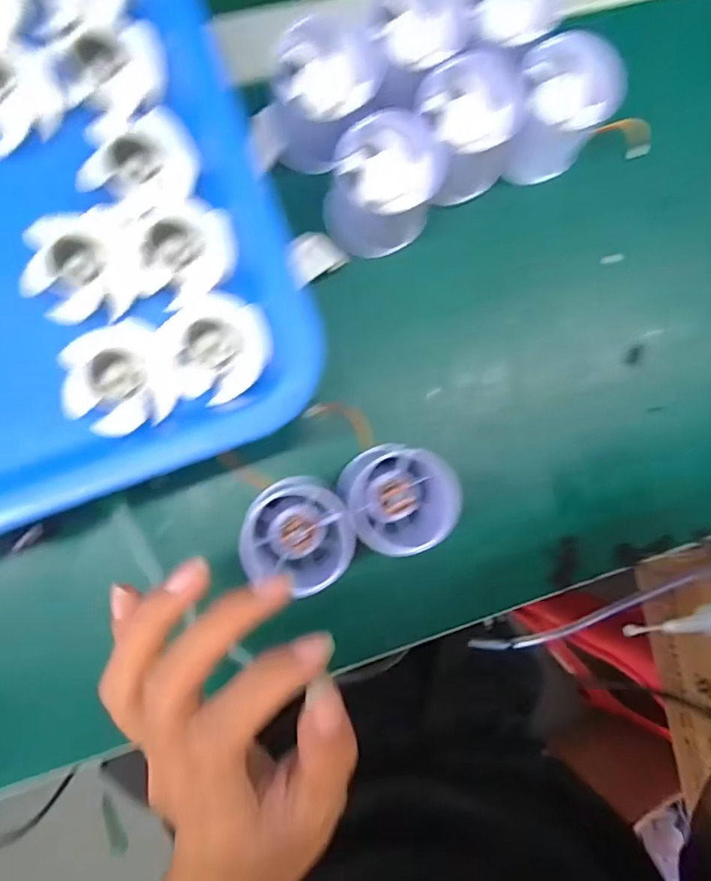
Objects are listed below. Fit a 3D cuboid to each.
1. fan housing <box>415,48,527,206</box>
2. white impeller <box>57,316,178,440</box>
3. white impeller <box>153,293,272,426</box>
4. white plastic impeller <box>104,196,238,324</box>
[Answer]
[{"bbox_3d":[0.058,-0.173,0.292,0.057,0.052,0.056,-35,91,-7],"label":"fan housing"},{"bbox_3d":[-0.099,-0.026,0.215,0.043,0.010,0.043,0,87,-6],"label":"white impeller"},{"bbox_3d":[-0.061,-0.037,0.221,0.047,0.013,0.050,0,87,-6],"label":"white impeller"},{"bbox_3d":[-0.079,-0.080,0.222,0.051,0.010,0.048,1,87,-6],"label":"white plastic impeller"}]

